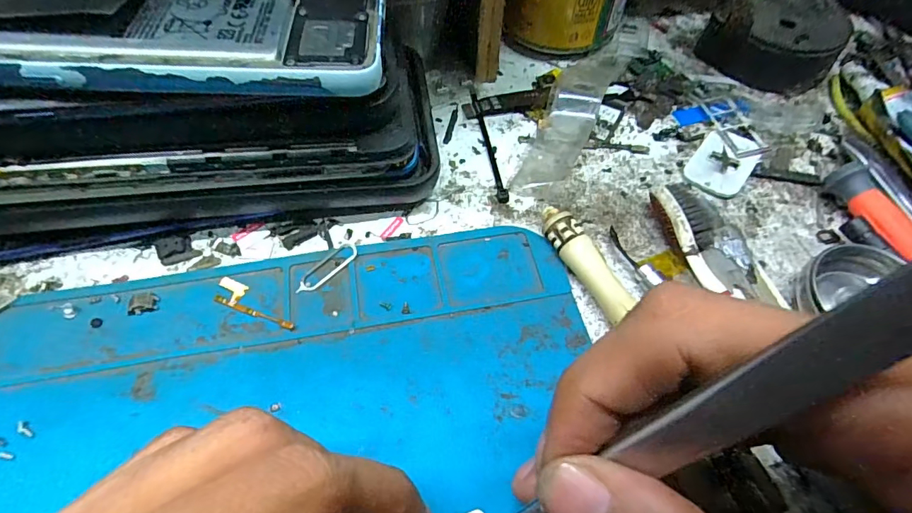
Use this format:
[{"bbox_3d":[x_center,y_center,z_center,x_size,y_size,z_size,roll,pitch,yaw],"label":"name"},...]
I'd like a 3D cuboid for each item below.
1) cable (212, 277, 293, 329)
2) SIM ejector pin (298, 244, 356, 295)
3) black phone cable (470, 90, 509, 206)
[{"bbox_3d":[-0.070,0.016,0.161,0.033,0.004,0.009,18,58,10],"label":"cable"},{"bbox_3d":[-0.048,0.004,0.169,0.026,0.004,0.008,-39,65,-24],"label":"SIM ejector pin"},{"bbox_3d":[0.015,-0.053,0.209,0.005,0.004,0.070,-6,57,-6],"label":"black phone cable"}]

